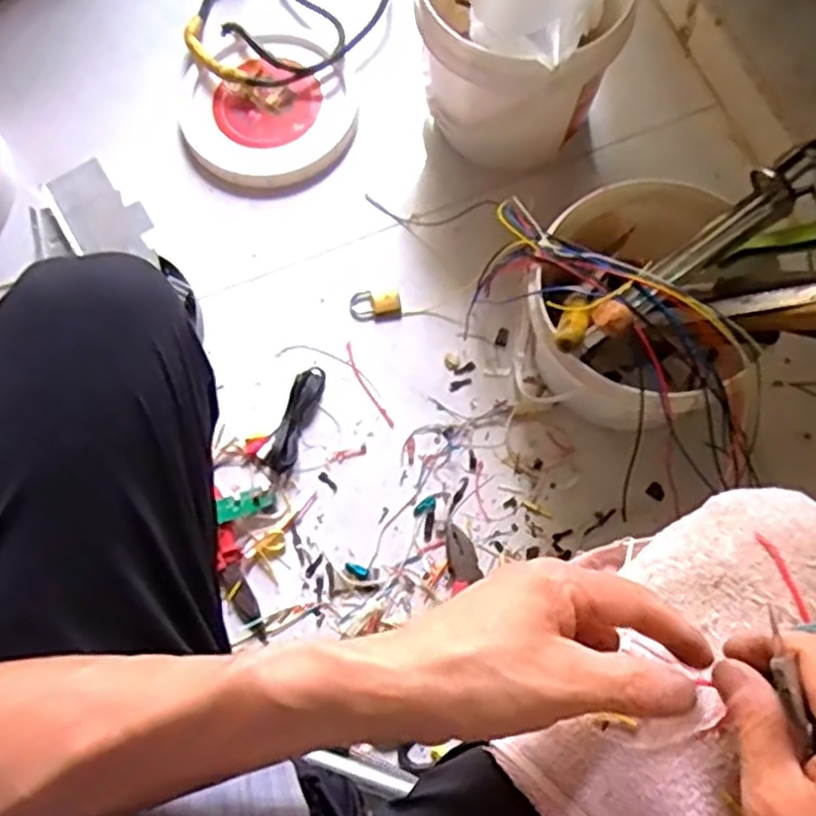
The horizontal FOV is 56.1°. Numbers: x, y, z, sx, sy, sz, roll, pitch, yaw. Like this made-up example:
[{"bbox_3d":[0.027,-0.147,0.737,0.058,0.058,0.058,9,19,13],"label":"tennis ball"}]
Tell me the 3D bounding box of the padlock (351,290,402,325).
[{"bbox_3d":[-0.036,-0.119,0.889,0.060,0.012,0.038,3,73,3],"label":"padlock"}]

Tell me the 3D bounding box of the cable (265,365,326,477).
[{"bbox_3d":[-0.124,0.012,0.848,0.033,0.019,0.125,15,74,7],"label":"cable"}]

